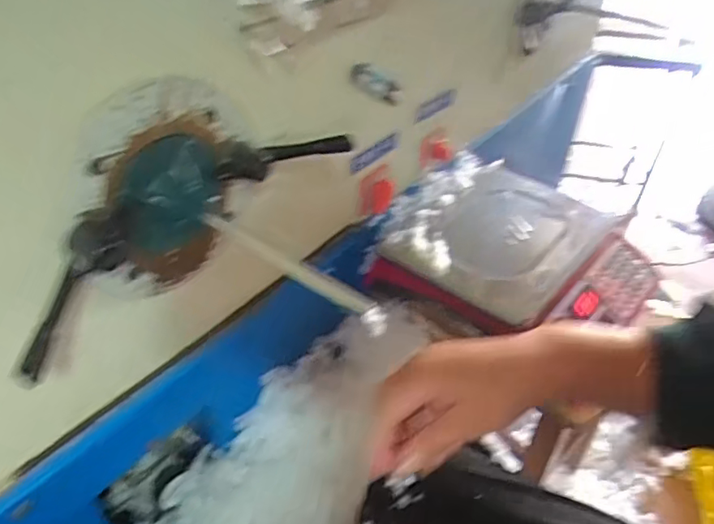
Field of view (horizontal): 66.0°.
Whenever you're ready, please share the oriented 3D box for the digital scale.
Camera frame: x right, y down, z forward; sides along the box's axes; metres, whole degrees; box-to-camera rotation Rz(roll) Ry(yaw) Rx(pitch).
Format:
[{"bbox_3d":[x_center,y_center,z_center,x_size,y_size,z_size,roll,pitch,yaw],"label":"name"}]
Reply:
[{"bbox_3d":[0.236,-0.009,0.793,0.334,0.079,0.309,27,47,27],"label":"digital scale"}]

